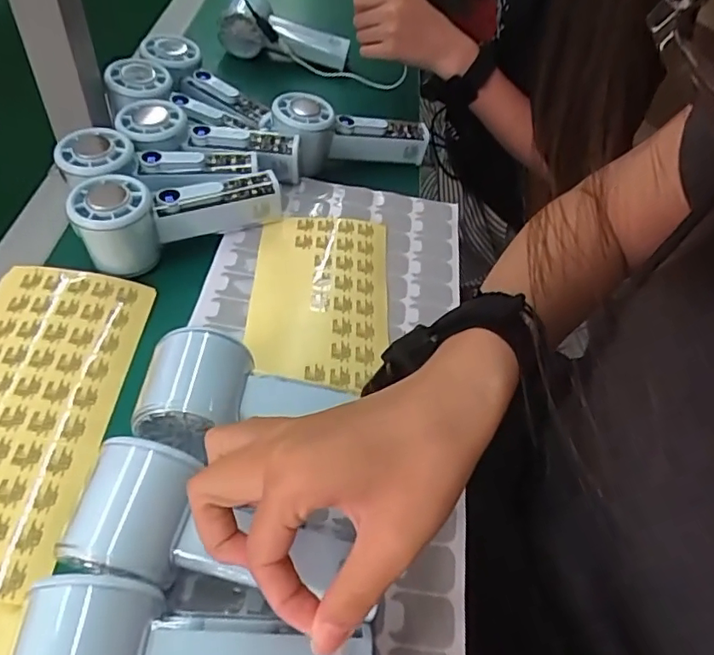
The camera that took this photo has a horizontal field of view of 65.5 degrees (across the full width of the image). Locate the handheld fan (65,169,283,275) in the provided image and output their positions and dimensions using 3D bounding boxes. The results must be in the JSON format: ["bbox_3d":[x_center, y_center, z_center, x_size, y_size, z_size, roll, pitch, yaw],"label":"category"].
[{"bbox_3d":[-0.135,-0.086,0.434,0.154,0.052,0.061,-9,53,-15],"label":"handheld fan"}]

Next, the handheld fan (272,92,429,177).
[{"bbox_3d":[-0.008,-0.185,0.545,0.156,0.051,0.062,-2,50,-27],"label":"handheld fan"}]

